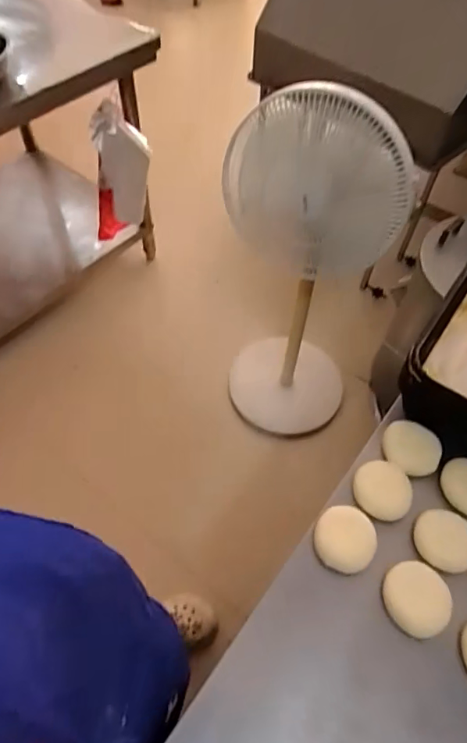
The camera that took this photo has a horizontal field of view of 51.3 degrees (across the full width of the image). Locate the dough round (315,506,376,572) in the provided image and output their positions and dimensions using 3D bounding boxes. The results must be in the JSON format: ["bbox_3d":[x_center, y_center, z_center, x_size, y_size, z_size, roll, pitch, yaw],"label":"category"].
[{"bbox_3d":[0.117,0.175,0.509,0.060,0.020,0.064,1,57,-1],"label":"dough round"}]

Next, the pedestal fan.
[{"bbox_3d":[0.155,-0.177,1.156,0.314,0.931,0.285,3,57,0],"label":"pedestal fan"}]

